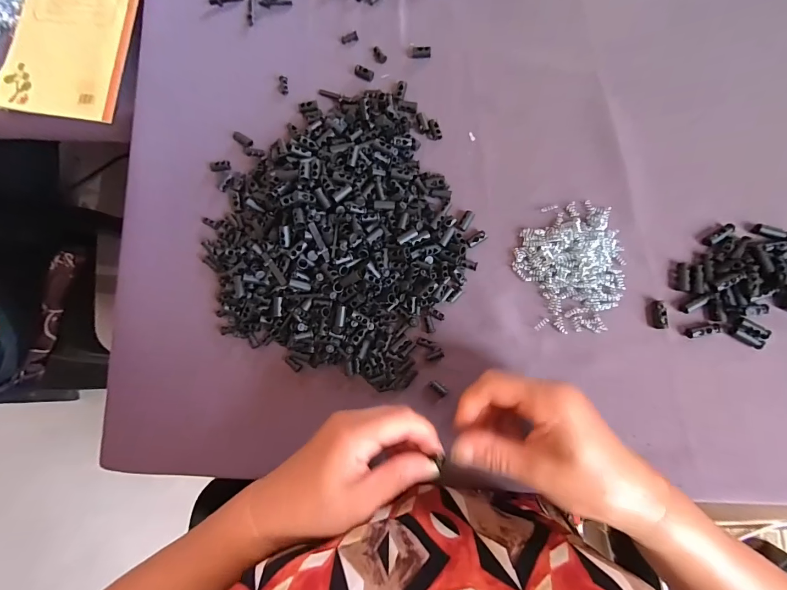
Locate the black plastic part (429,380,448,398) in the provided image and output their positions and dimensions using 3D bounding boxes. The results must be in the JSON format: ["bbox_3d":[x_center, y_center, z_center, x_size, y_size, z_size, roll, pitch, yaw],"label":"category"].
[{"bbox_3d":[0.039,0.082,0.312,0.018,0.007,0.008,36,91,9],"label":"black plastic part"}]

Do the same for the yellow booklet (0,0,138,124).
[{"bbox_3d":[-0.356,-0.301,0.392,0.146,0.013,0.212,12,86,7],"label":"yellow booklet"}]

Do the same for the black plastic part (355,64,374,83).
[{"bbox_3d":[-0.029,-0.217,0.347,0.020,0.005,0.011,31,90,9],"label":"black plastic part"}]

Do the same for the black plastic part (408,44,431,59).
[{"bbox_3d":[0.025,-0.235,0.343,0.021,0.005,0.011,7,85,6],"label":"black plastic part"}]

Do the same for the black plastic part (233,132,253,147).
[{"bbox_3d":[-0.148,-0.153,0.351,0.020,0.007,0.008,32,90,9],"label":"black plastic part"}]

